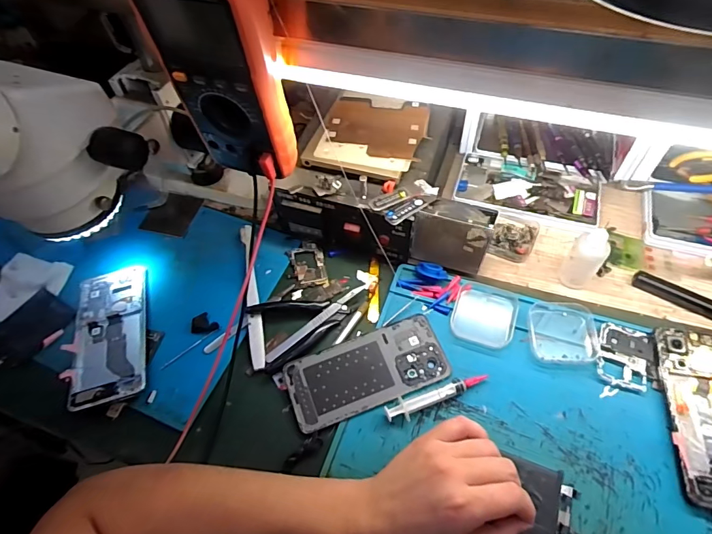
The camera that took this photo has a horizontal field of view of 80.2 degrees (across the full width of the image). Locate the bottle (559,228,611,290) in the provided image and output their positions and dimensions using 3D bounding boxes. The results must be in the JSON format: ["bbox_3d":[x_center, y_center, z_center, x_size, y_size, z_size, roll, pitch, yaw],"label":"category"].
[{"bbox_3d":[0.244,-0.008,0.449,0.033,0.072,0.029,36,65,24],"label":"bottle"}]

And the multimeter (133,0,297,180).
[{"bbox_3d":[-0.102,-0.147,0.334,0.089,0.170,0.048,12,58,11],"label":"multimeter"}]

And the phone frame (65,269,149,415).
[{"bbox_3d":[-0.268,0.071,0.465,0.074,0.011,0.162,-15,57,-7],"label":"phone frame"}]

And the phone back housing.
[{"bbox_3d":[0.011,0.104,0.426,0.158,0.008,0.072,-19,57,-9],"label":"phone back housing"}]

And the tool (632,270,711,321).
[{"bbox_3d":[0.364,0.038,0.451,0.124,0.014,0.017,29,63,21],"label":"tool"}]

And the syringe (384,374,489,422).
[{"bbox_3d":[0.078,0.123,0.406,0.105,0.010,0.018,-18,57,-8],"label":"syringe"}]

